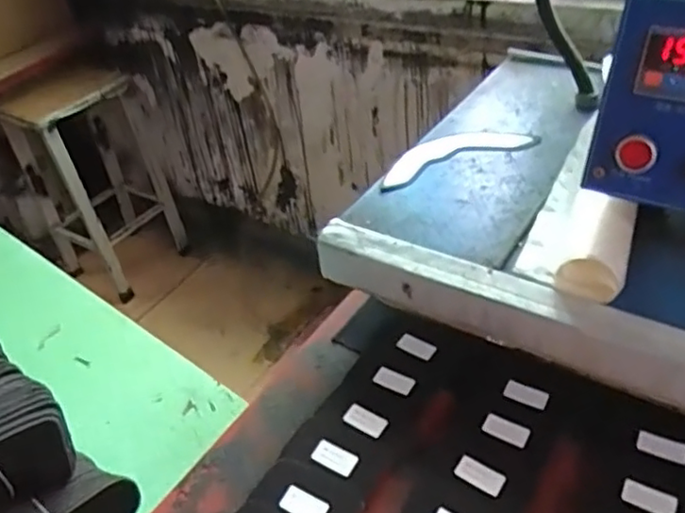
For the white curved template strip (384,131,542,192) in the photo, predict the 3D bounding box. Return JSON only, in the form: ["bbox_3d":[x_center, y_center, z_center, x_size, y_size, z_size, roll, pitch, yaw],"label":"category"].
[{"bbox_3d":[0.131,-0.124,0.741,0.200,0.007,0.064,-17,47,-13],"label":"white curved template strip"}]

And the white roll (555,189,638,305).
[{"bbox_3d":[0.225,-0.012,0.551,0.059,0.042,0.106,13,44,23],"label":"white roll"}]

